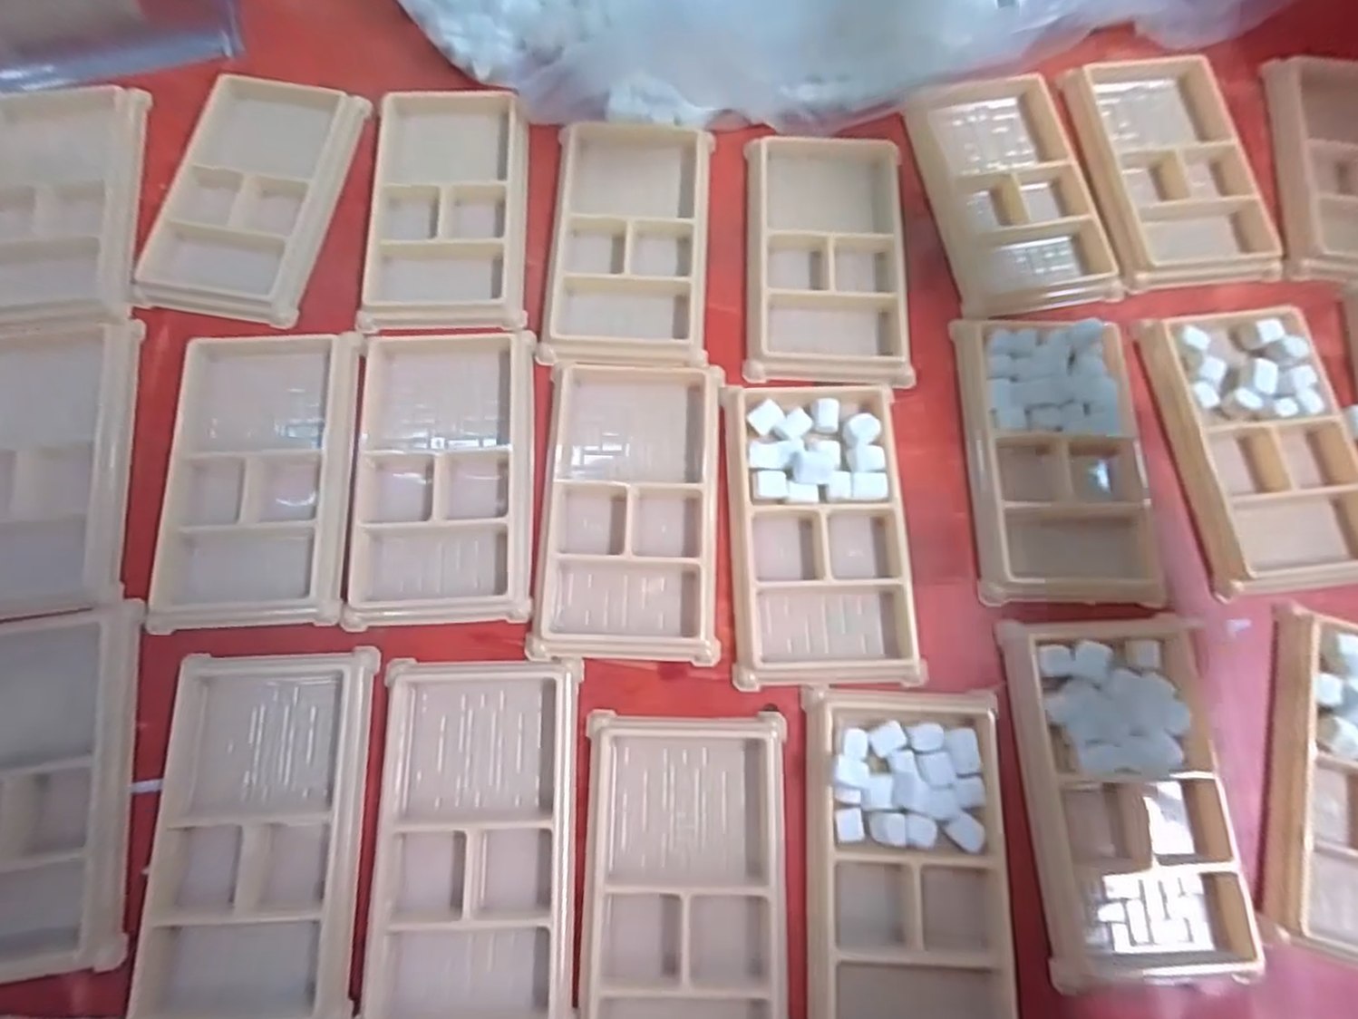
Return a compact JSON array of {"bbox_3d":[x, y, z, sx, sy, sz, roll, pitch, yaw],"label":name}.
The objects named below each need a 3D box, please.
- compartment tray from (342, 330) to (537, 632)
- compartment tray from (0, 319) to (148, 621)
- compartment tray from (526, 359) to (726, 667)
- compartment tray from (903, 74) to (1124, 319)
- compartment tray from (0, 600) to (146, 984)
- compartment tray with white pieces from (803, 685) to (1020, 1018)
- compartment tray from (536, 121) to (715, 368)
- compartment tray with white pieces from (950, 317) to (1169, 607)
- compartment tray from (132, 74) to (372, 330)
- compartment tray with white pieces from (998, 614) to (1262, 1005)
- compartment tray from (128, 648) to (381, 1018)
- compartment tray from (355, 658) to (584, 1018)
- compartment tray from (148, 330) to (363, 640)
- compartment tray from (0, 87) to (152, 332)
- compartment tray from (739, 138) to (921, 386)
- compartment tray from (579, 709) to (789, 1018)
[{"bbox_3d":[-0.106,-0.018,0.327,0.079,0.015,0.138,-2,74,-1],"label":"compartment tray"},{"bbox_3d":[-0.285,-0.019,0.316,0.074,0.015,0.130,-7,74,-2],"label":"compartment tray"},{"bbox_3d":[-0.021,-0.003,0.321,0.078,0.014,0.136,2,74,0],"label":"compartment tray"},{"bbox_3d":[0.169,-0.164,0.365,0.077,0.012,0.131,-8,74,-3],"label":"compartment tray"},{"bbox_3d":[-0.258,0.110,0.282,0.075,0.012,0.135,-8,74,-2],"label":"compartment tray"},{"bbox_3d":[0.089,0.140,0.275,0.076,0.017,0.134,3,74,1],"label":"compartment tray with white pieces"},{"bbox_3d":[-0.025,-0.136,0.358,0.077,0.010,0.135,3,74,1],"label":"compartment tray"},{"bbox_3d":[0.173,-0.025,0.325,0.078,0.012,0.132,0,74,0],"label":"compartment tray with white pieces"},{"bbox_3d":[-0.214,-0.159,0.360,0.076,0.011,0.130,10,74,3],"label":"compartment tray"},{"bbox_3d":[0.180,0.111,0.284,0.078,0.016,0.133,-2,74,-1],"label":"compartment tray with white pieces"},{"bbox_3d":[-0.164,0.126,0.282,0.077,0.011,0.134,-1,74,0],"label":"compartment tray"},{"bbox_3d":[-0.080,0.131,0.284,0.078,0.014,0.136,-1,74,0],"label":"compartment tray"},{"bbox_3d":[-0.187,-0.019,0.323,0.077,0.011,0.140,-3,74,-1],"label":"compartment tray"},{"bbox_3d":[-0.315,-0.150,0.358,0.081,0.015,0.143,-9,74,-3],"label":"compartment tray"},{"bbox_3d":[0.074,-0.125,0.354,0.078,0.010,0.130,3,74,1],"label":"compartment tray"},{"bbox_3d":[0.003,0.150,0.276,0.078,0.011,0.134,0,74,0],"label":"compartment tray"}]

